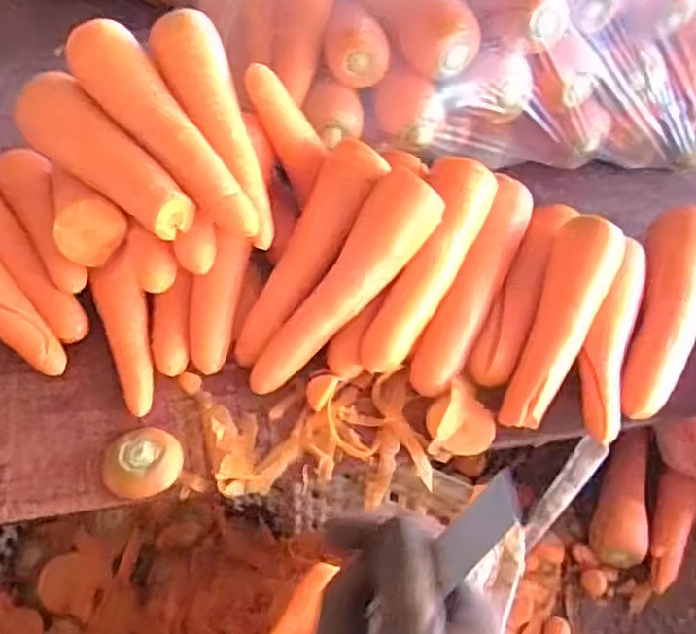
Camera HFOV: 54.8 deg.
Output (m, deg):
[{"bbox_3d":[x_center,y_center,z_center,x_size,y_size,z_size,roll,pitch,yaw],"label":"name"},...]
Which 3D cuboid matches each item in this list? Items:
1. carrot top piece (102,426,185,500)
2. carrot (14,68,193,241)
[{"bbox_3d":[-0.148,0.104,0.484,0.053,0.014,0.052,3,49,-3],"label":"carrot top piece"},{"bbox_3d":[-0.183,-0.118,0.508,0.158,0.042,0.045,35,55,22],"label":"carrot"}]

